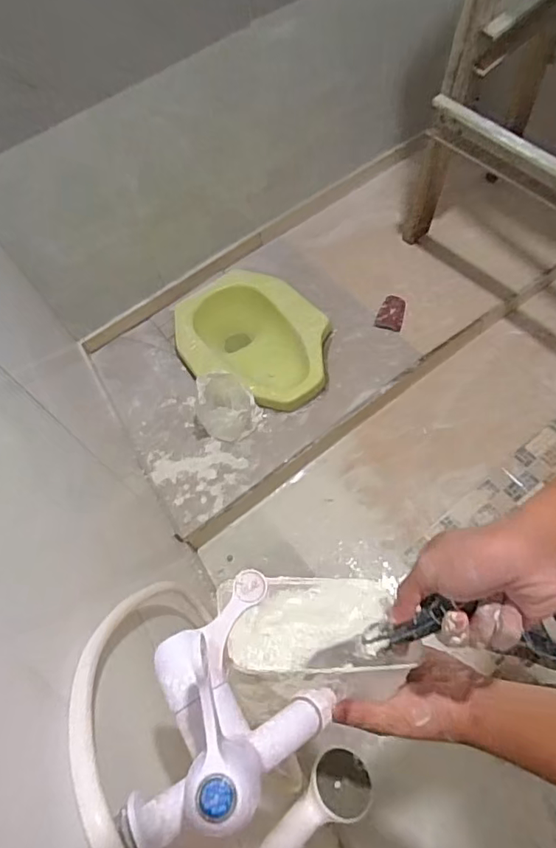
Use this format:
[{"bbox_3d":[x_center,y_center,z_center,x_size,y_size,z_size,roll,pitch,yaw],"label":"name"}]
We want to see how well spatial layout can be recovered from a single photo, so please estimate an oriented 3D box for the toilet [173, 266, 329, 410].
[{"bbox_3d":[-0.052,-0.204,1.395,0.434,0.152,0.344,38,72,22],"label":"toilet"}]

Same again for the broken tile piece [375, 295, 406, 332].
[{"bbox_3d":[0.297,-0.292,1.389,0.066,0.014,0.100,16,78,2],"label":"broken tile piece"}]

